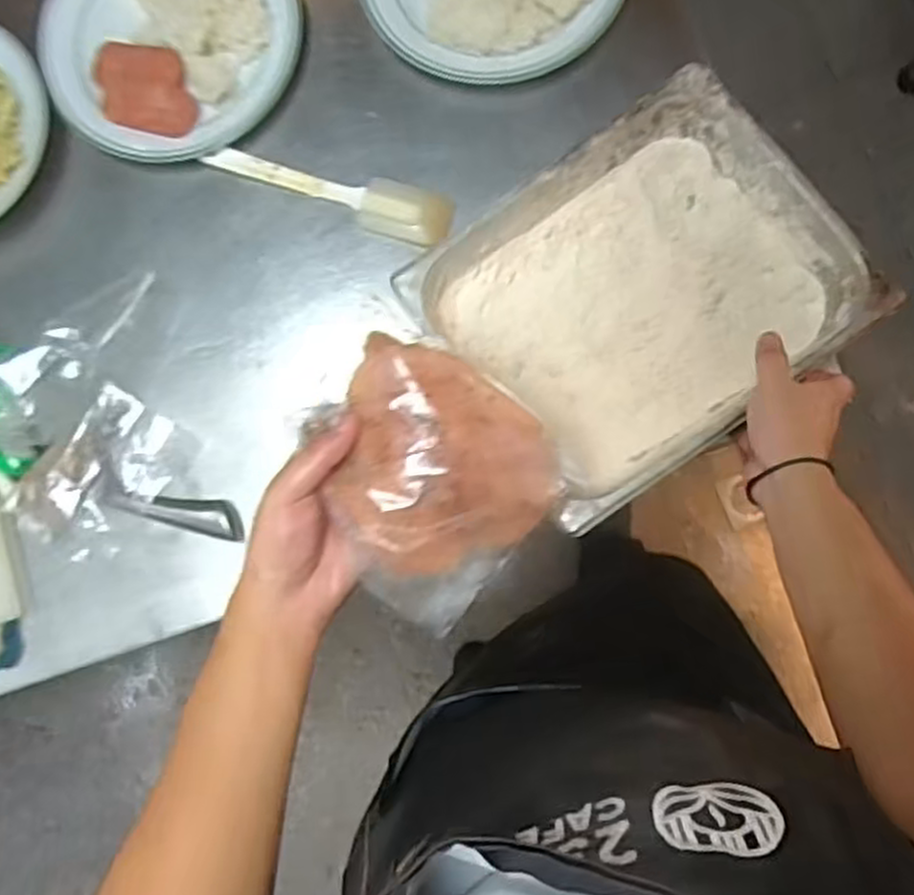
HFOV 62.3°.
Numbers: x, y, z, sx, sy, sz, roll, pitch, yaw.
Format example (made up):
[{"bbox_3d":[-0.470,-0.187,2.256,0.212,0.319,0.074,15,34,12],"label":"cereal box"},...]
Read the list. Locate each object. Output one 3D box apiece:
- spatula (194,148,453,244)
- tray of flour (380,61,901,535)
[{"bbox_3d":[-0.116,-0.238,0.703,0.225,0.023,0.048,15,86,4],"label":"spatula"},{"bbox_3d":[0.148,-0.125,0.633,0.307,0.078,0.250,-36,84,0],"label":"tray of flour"}]

